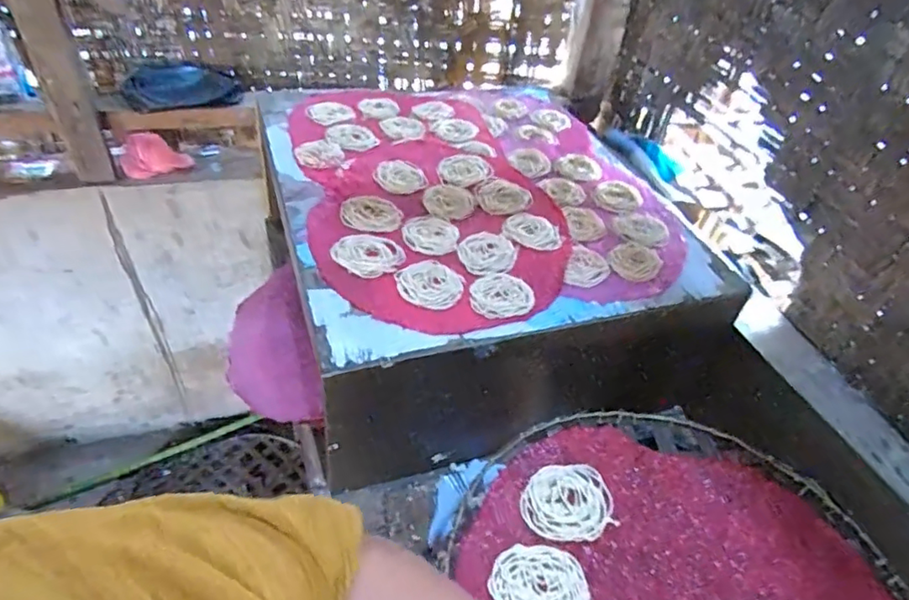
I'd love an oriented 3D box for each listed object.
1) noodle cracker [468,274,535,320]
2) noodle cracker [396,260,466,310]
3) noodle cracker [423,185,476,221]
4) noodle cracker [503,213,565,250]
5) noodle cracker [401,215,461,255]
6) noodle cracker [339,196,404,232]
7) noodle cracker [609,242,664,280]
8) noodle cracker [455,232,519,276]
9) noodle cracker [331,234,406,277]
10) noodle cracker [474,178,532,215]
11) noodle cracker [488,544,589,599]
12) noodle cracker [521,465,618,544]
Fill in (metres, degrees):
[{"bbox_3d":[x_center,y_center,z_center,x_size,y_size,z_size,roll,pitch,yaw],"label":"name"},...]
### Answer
[{"bbox_3d":[0.051,-0.006,0.620,0.073,0.006,0.062,-15,48,-23],"label":"noodle cracker"},{"bbox_3d":[-0.025,-0.018,0.621,0.072,0.004,0.072,4,43,-4],"label":"noodle cracker"},{"bbox_3d":[-0.006,-0.130,0.740,0.067,0.008,0.068,-2,44,-11],"label":"noodle cracker"},{"bbox_3d":[0.100,-0.085,0.704,0.074,0.007,0.065,26,46,19],"label":"noodle cracker"},{"bbox_3d":[-0.030,-0.082,0.691,0.067,0.007,0.071,0,43,-8],"label":"noodle cracker"},{"bbox_3d":[-0.105,-0.109,0.706,0.076,0.008,0.069,-5,44,-13],"label":"noodle cracker"},{"bbox_3d":[0.224,-0.048,0.691,0.061,0.004,0.069,33,49,25],"label":"noodle cracker"},{"bbox_3d":[0.041,-0.057,0.665,0.068,0.007,0.067,-8,45,-17],"label":"noodle cracker"},{"bbox_3d":[-0.099,-0.055,0.648,0.080,0.010,0.072,13,43,5],"label":"noodle cracker"},{"bbox_3d":[0.066,-0.140,0.757,0.074,0.007,0.075,4,43,-4],"label":"noodle cracker"},{"bbox_3d":[0.065,0.221,0.427,0.073,0.004,0.065,9,43,1],"label":"noodle cracker"},{"bbox_3d":[0.097,0.175,0.482,0.078,0.004,0.067,0,44,-9],"label":"noodle cracker"}]

